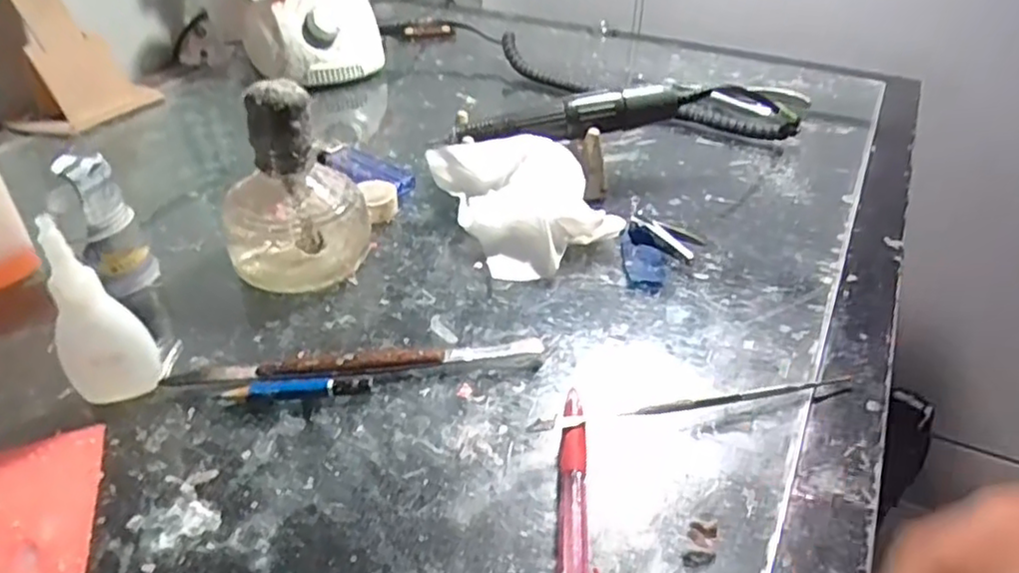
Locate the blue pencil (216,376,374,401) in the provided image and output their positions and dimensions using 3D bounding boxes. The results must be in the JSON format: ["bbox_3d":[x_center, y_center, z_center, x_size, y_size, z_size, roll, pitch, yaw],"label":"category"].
[{"bbox_3d":[-0.096,0.046,0.296,0.066,0.009,0.008,-2,38,-4],"label":"blue pencil"}]

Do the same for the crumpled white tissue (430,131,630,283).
[{"bbox_3d":[0.011,-0.052,0.395,0.078,0.043,0.093,-18,42,-23],"label":"crumpled white tissue"}]

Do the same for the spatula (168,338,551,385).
[{"bbox_3d":[-0.067,0.035,0.310,0.167,0.010,0.014,-5,39,-8],"label":"spatula"}]

